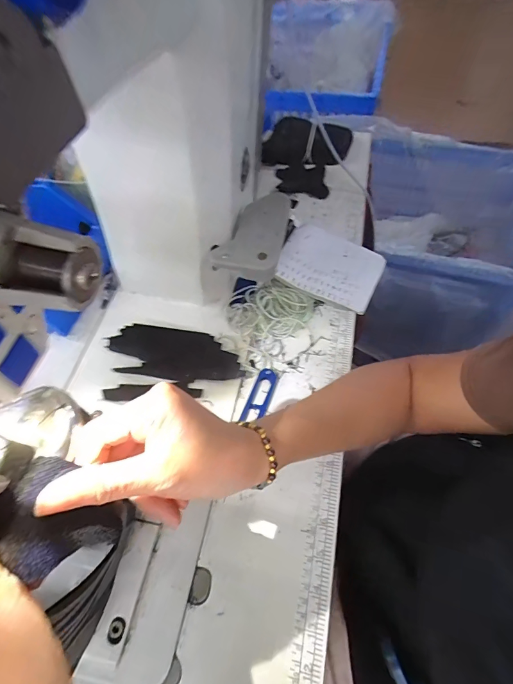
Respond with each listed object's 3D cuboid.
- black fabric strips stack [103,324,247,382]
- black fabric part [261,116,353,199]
[{"bbox_3d":[-0.090,0.011,0.418,0.147,0.016,0.063,6,61,3],"label":"black fabric strips stack"},{"bbox_3d":[0.076,-0.312,0.614,0.132,0.025,0.177,17,69,15],"label":"black fabric part"}]

